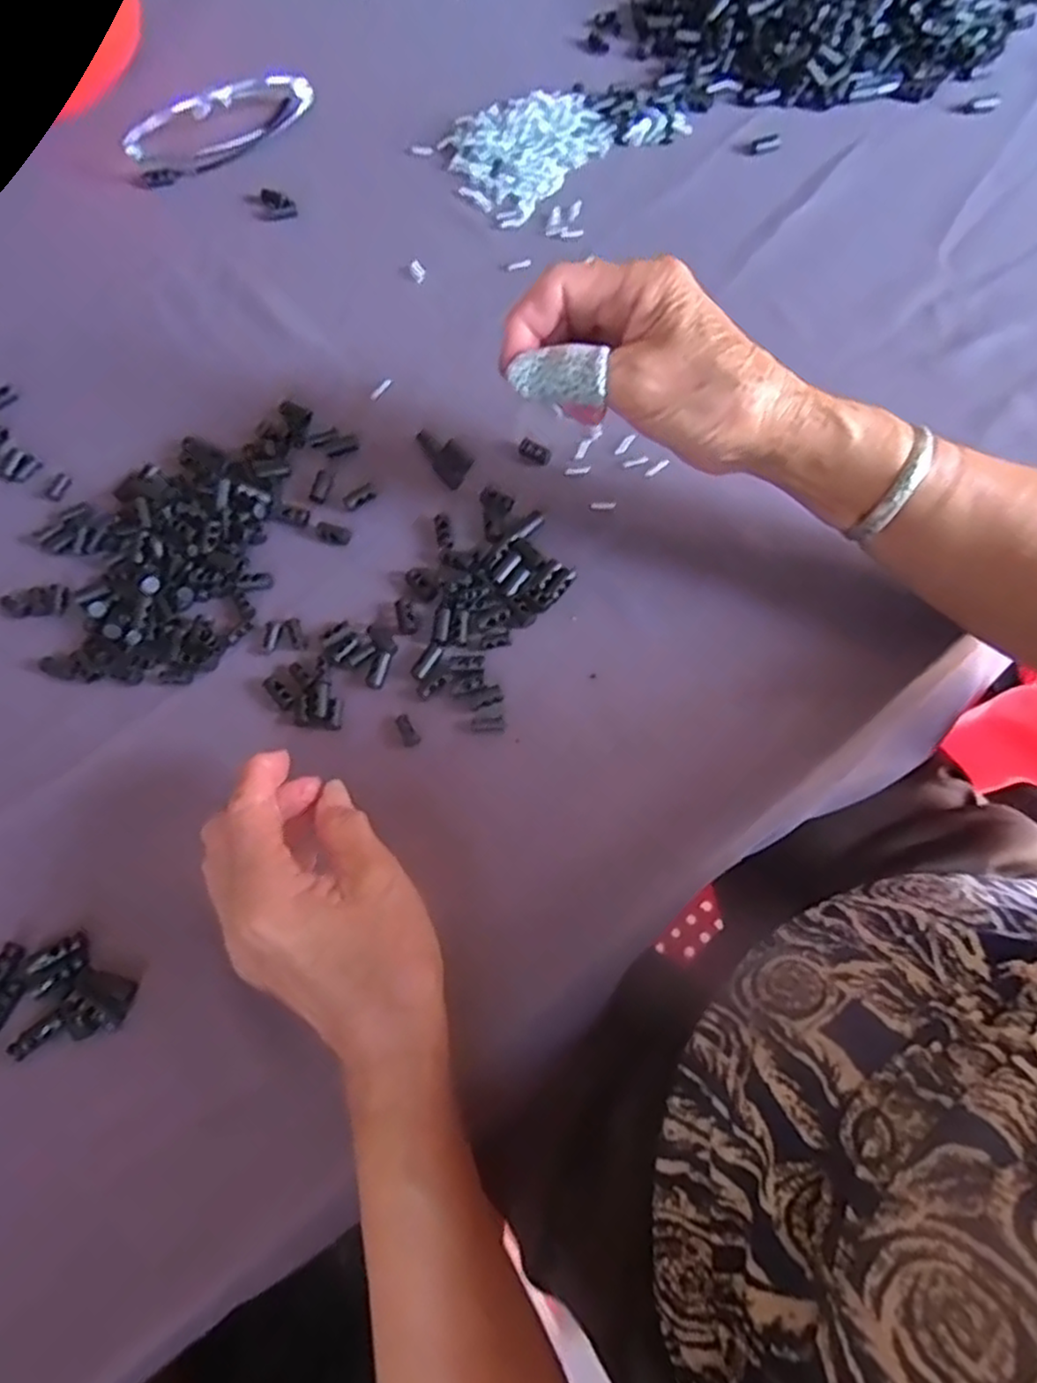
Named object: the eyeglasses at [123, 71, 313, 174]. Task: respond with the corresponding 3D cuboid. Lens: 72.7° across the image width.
[{"bbox_3d":[-0.209,-0.403,0.497,0.137,0.034,0.022,-36,72,-11],"label":"eyeglasses"}]

